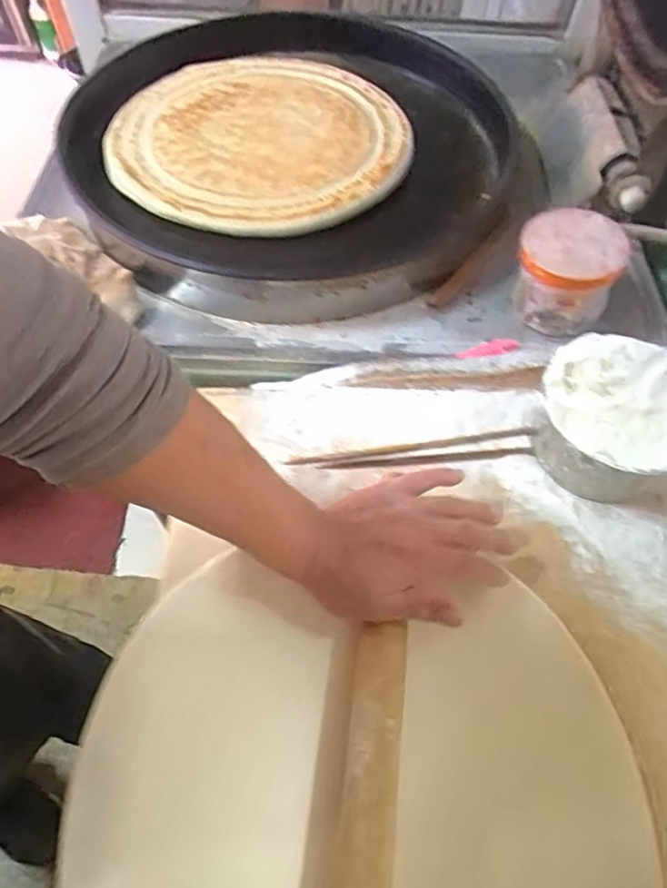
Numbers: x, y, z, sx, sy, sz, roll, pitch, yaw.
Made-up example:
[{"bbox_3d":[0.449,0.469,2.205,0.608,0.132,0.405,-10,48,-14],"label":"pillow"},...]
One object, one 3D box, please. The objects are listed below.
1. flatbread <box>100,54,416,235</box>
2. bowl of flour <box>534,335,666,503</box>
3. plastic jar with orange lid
[{"bbox_3d":[-0.094,-0.392,0.712,0.352,0.012,0.356,0,60,0],"label":"flatbread"},{"bbox_3d":[0.237,-0.017,0.480,0.129,0.084,0.120,0,59,-1],"label":"bowl of flour"},{"bbox_3d":[0.231,-0.172,0.570,0.099,0.103,0.092,0,59,-1],"label":"plastic jar with orange lid"}]

